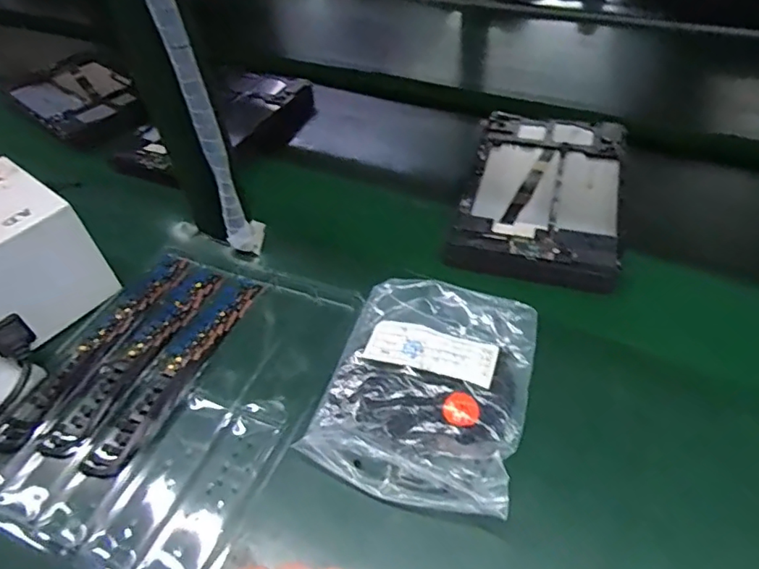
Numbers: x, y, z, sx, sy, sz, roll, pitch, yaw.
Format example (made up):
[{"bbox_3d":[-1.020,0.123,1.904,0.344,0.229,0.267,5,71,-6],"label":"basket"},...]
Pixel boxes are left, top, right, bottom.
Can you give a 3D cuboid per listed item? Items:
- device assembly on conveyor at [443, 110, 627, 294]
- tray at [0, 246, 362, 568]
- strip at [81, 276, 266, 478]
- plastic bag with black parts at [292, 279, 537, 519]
[{"bbox_3d":[0.163,-0.097,0.538,0.145,0.018,0.247,10,50,16],"label":"device assembly on conveyor"},{"bbox_3d":[-0.165,0.081,0.427,0.225,0.019,0.255,16,51,20],"label":"tray"},{"bbox_3d":[-0.157,0.063,0.433,0.034,0.005,0.195,14,51,18],"label":"strip"},{"bbox_3d":[0.034,0.072,0.393,0.137,0.024,0.170,11,50,16],"label":"plastic bag with black parts"}]

